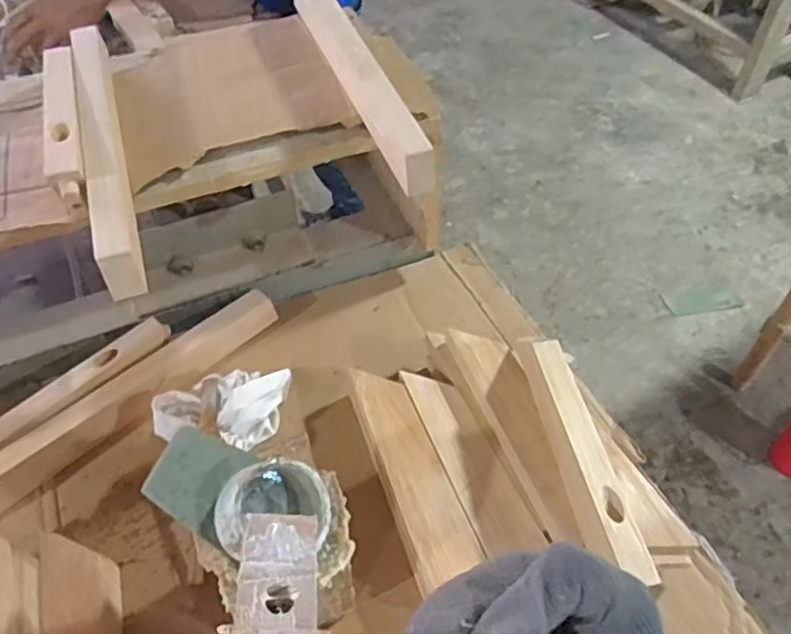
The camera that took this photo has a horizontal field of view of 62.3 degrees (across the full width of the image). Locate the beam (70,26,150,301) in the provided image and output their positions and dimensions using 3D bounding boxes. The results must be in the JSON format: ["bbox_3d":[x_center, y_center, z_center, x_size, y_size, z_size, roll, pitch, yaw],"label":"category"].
[{"bbox_3d":[-0.294,-0.175,0.665,0.033,0.051,0.398,-16,52,-12],"label":"beam"}]

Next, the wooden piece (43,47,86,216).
[{"bbox_3d":[-0.333,-0.199,0.658,0.031,0.036,0.251,-16,52,-13],"label":"wooden piece"}]

